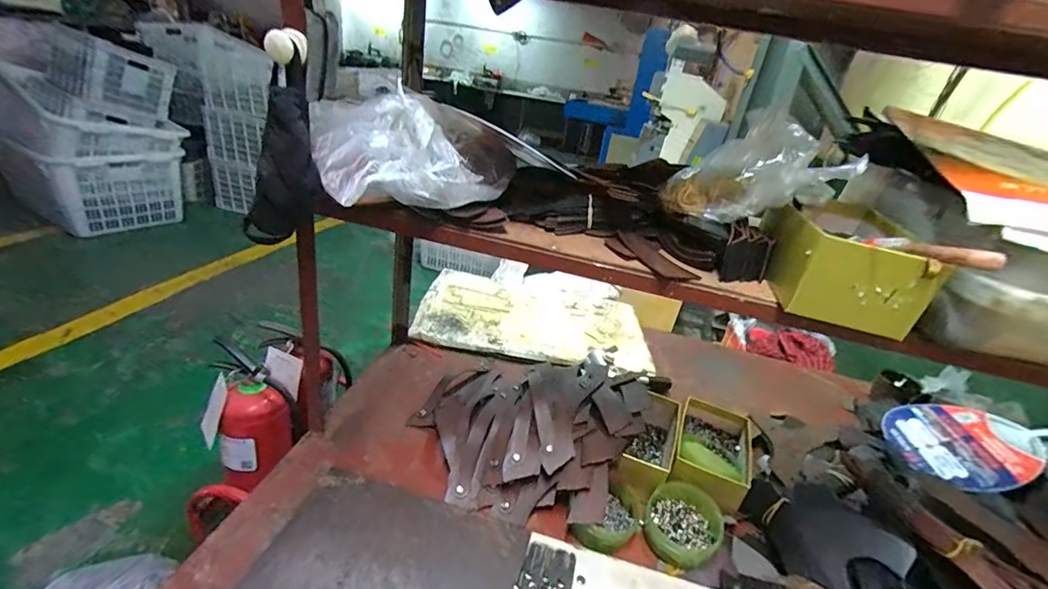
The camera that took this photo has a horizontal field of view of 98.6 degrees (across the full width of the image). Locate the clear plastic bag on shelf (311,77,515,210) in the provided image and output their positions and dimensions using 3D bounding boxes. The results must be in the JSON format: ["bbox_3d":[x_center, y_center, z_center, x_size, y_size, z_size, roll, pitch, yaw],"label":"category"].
[{"bbox_3d":[-0.127,-0.172,0.532,0.215,0.093,0.154,-8,32,-32],"label":"clear plastic bag on shelf"}]

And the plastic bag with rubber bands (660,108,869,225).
[{"bbox_3d":[0.254,-0.131,0.495,0.183,0.112,0.076,28,32,32],"label":"plastic bag with rubber bands"}]

